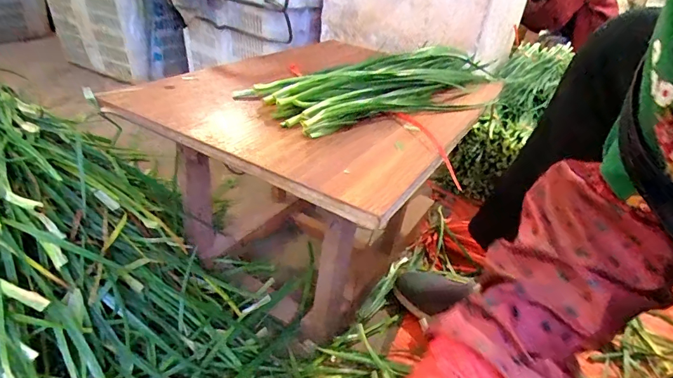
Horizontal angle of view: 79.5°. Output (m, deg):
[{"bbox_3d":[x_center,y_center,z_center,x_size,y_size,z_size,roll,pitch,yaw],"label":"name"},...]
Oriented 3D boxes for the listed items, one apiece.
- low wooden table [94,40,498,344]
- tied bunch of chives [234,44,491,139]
[{"bbox_3d":[0.008,-0.036,0.691,0.383,0.299,0.557,21,35,22],"label":"low wooden table"},{"bbox_3d":[0.105,-0.167,0.619,0.482,0.039,0.170,-19,40,-35],"label":"tied bunch of chives"}]

